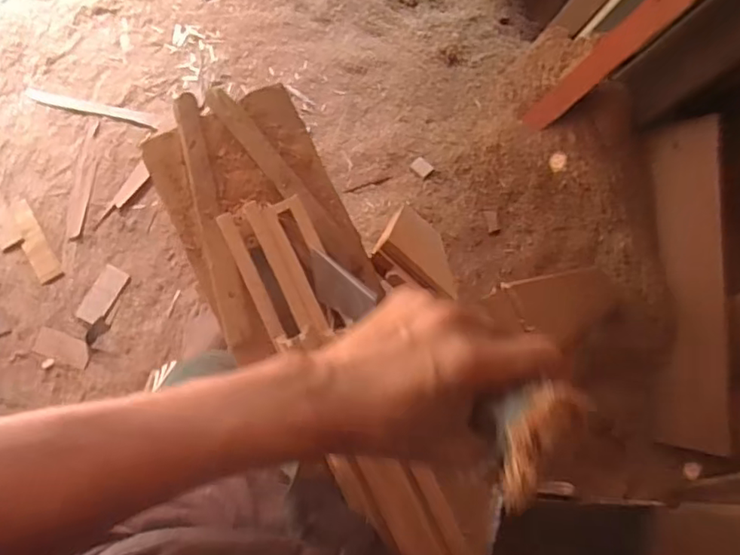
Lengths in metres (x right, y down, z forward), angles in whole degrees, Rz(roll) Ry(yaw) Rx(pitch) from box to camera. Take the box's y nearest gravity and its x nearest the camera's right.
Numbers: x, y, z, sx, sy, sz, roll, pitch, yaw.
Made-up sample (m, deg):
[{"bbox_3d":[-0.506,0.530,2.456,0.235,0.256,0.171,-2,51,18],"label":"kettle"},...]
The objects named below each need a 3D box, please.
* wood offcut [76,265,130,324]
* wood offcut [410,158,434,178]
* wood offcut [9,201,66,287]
[{"bbox_3d":[-0.581,0.038,1.251,0.056,0.012,0.129,29,81,-2],"label":"wood offcut"},{"bbox_3d":[0.111,-0.234,1.223,0.043,0.005,0.033,43,95,10],"label":"wood offcut"},{"bbox_3d":[-0.736,-0.078,1.259,0.053,0.010,0.185,-27,87,-9],"label":"wood offcut"}]

